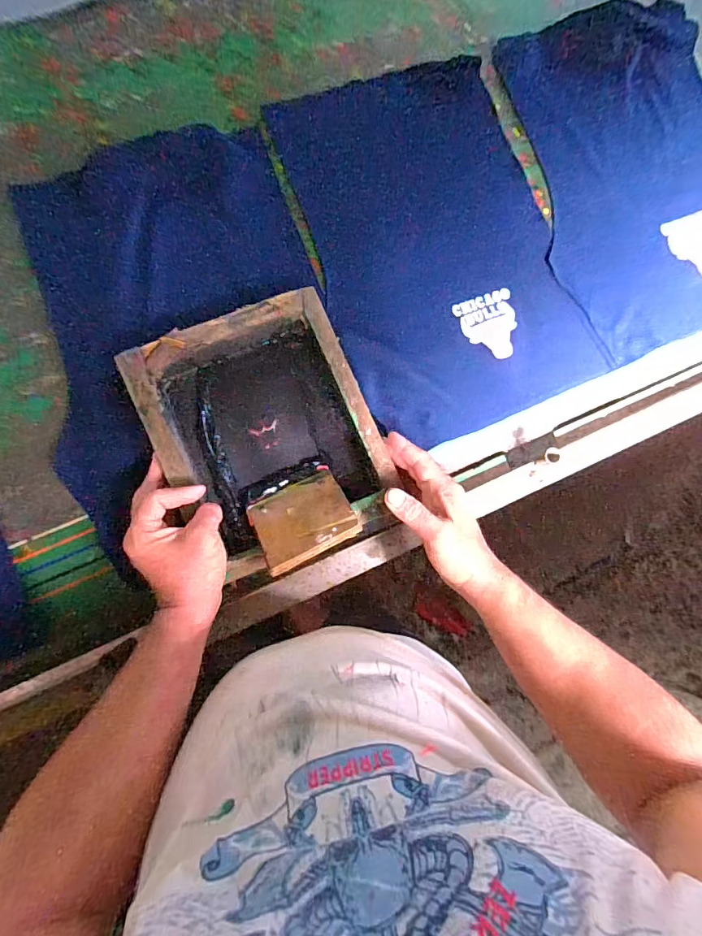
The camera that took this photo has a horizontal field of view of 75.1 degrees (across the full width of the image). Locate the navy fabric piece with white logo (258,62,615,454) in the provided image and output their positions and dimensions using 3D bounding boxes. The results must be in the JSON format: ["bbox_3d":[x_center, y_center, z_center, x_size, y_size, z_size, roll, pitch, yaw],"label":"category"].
[{"bbox_3d":[0.105,-0.289,0.597,0.318,0.012,0.476,-22,87,-9],"label":"navy fabric piece with white logo"}]

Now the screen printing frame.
[{"bbox_3d":[-0.091,-0.035,0.516,0.231,0.052,0.269,-22,89,-9],"label":"screen printing frame"}]

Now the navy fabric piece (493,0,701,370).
[{"bbox_3d":[0.402,-0.406,0.632,0.334,0.023,0.456,-23,89,-10],"label":"navy fabric piece"}]

